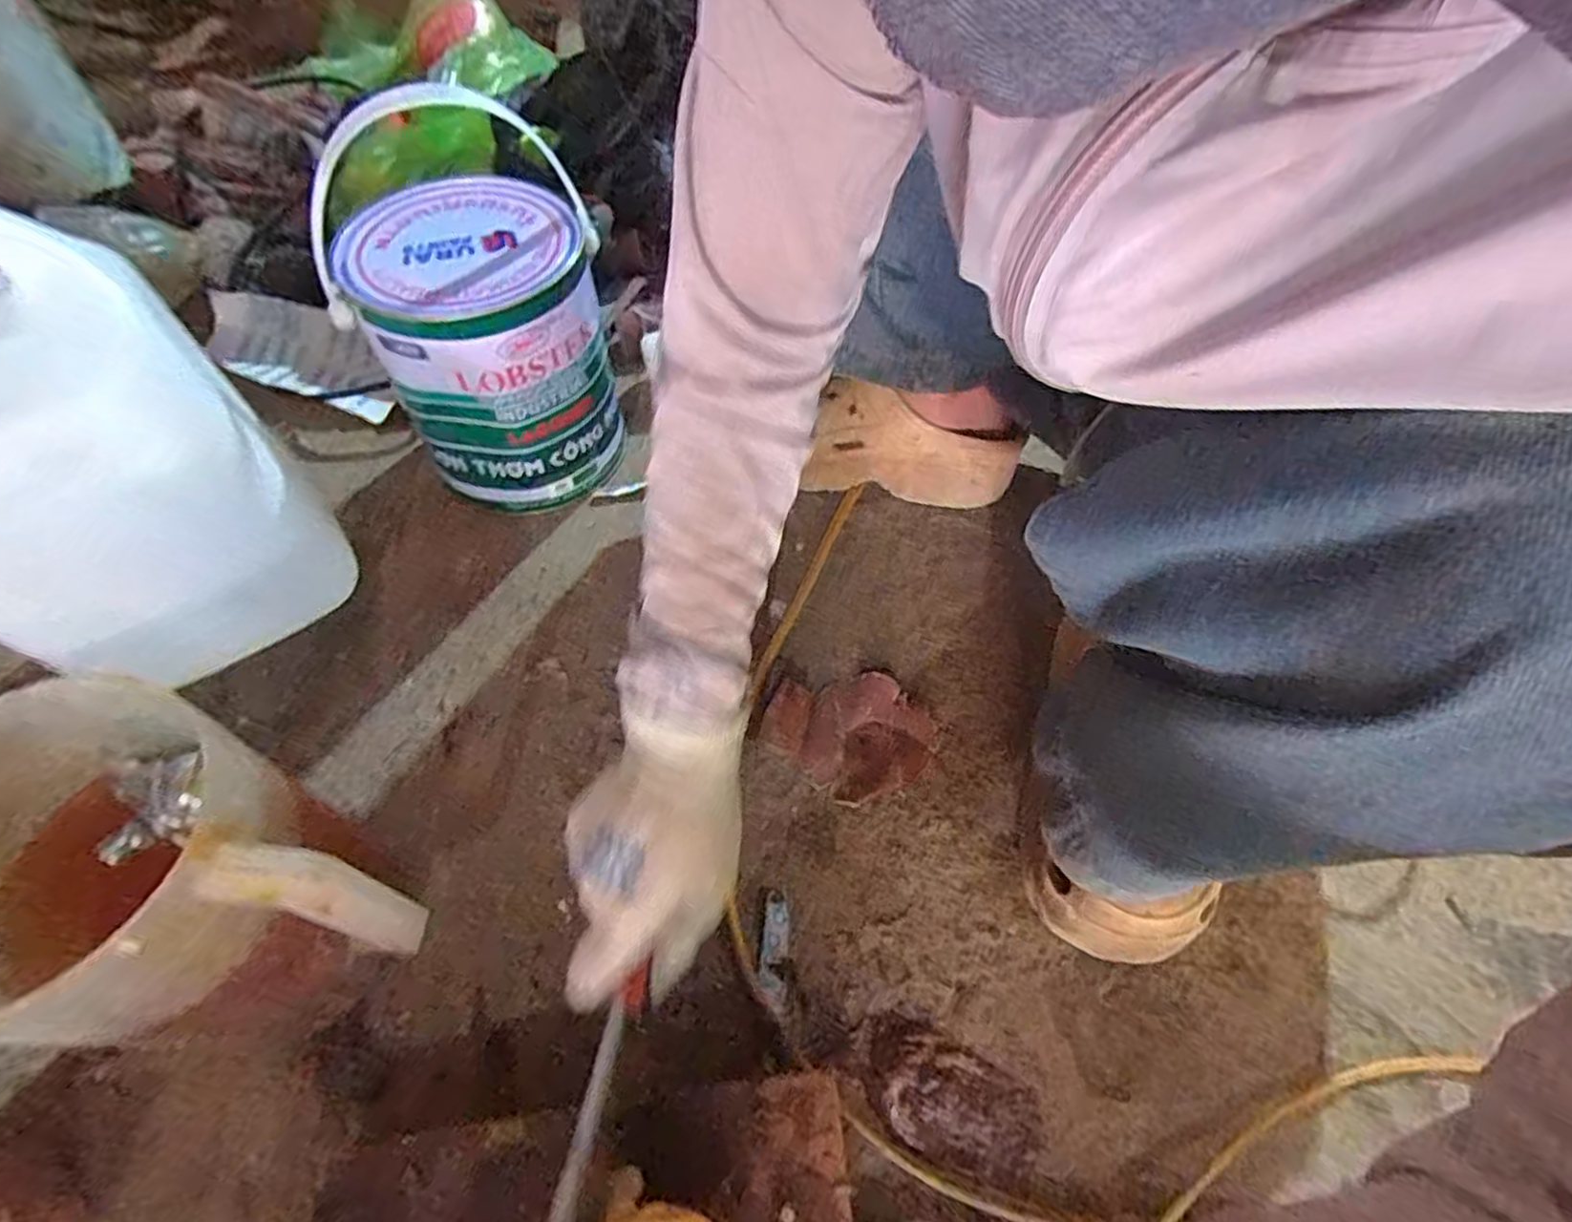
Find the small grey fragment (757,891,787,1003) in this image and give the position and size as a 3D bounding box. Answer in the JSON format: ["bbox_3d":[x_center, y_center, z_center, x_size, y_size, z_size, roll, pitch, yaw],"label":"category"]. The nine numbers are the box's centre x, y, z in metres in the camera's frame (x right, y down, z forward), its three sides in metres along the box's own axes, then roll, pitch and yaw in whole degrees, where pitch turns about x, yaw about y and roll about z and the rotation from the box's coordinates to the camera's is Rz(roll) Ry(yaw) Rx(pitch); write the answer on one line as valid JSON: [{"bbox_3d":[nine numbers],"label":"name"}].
[{"bbox_3d":[-0.008,0.208,0.457,0.016,0.004,0.061,5,59,0],"label":"small grey fragment"}]

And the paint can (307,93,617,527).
[{"bbox_3d":[-0.216,-0.210,0.535,0.156,0.264,0.155,1,59,-2],"label":"paint can"}]

